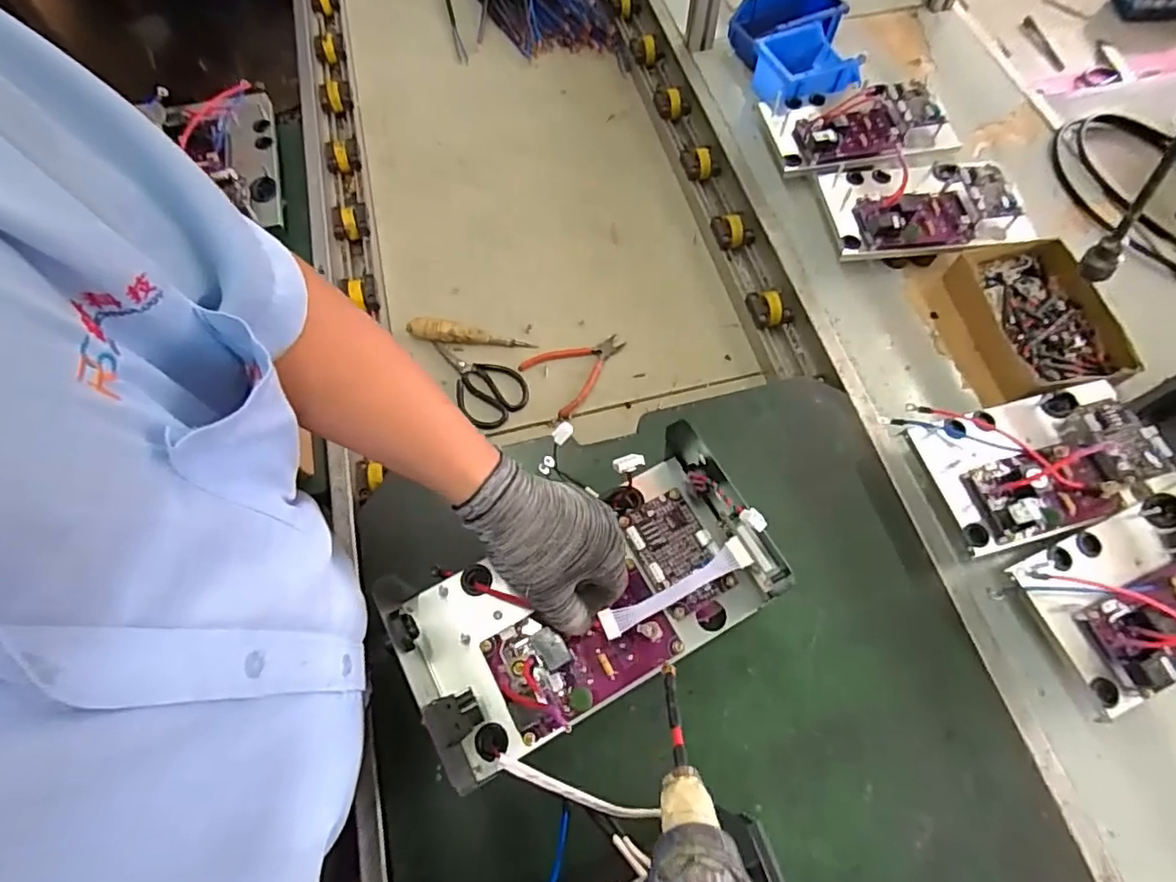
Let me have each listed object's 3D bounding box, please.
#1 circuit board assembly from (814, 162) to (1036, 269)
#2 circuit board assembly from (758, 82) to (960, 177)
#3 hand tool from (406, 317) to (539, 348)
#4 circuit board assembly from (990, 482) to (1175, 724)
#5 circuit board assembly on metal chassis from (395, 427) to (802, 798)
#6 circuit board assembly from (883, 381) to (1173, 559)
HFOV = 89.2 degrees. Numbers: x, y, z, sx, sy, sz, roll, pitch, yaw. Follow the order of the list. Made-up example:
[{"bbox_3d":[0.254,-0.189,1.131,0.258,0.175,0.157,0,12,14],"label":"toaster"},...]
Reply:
[{"bbox_3d":[0.453,-0.314,0.817,0.247,0.075,0.157,-3,65,-1],"label":"circuit board assembly"},{"bbox_3d":[0.397,-0.449,0.861,0.247,0.049,0.138,-6,65,-2],"label":"circuit board assembly"},{"bbox_3d":[-0.167,-0.153,0.850,0.174,0.030,0.028,3,65,2],"label":"hand tool"},{"bbox_3d":[0.544,0.153,0.587,0.267,0.076,0.153,-22,67,-10],"label":"circuit board assembly"},{"bbox_3d":[-0.003,0.122,0.465,0.270,0.097,0.146,-27,68,-13],"label":"circuit board assembly on metal chassis"},{"bbox_3d":[0.486,0.017,0.645,0.236,0.101,0.161,-13,66,-6],"label":"circuit board assembly"}]

